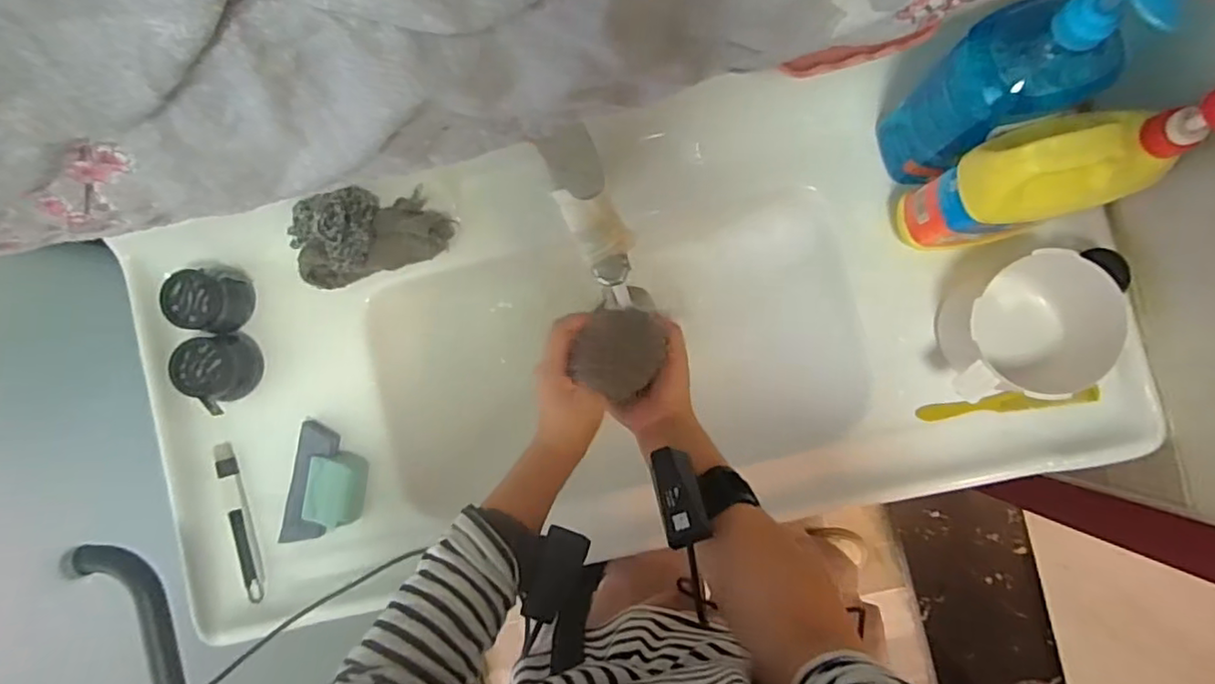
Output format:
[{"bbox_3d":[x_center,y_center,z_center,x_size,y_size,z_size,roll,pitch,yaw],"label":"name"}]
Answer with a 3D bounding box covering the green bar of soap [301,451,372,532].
[{"bbox_3d":[-0.298,0.160,0.666,0.060,0.041,0.077,5,89,4],"label":"green bar of soap"}]

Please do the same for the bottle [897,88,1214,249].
[{"bbox_3d":[0.363,-0.131,0.503,0.155,0.209,0.065,-12,88,3],"label":"bottle"}]

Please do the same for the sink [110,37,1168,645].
[{"bbox_3d":[-0.005,-0.005,0.662,0.978,0.149,0.439,-12,88,3],"label":"sink"}]

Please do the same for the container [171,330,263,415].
[{"bbox_3d":[-0.428,0.029,0.676,0.069,0.057,0.070,0,88,3],"label":"container"}]

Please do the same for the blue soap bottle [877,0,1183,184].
[{"bbox_3d":[0.321,-0.208,0.504,0.083,0.272,0.080,0,88,3],"label":"blue soap bottle"}]

